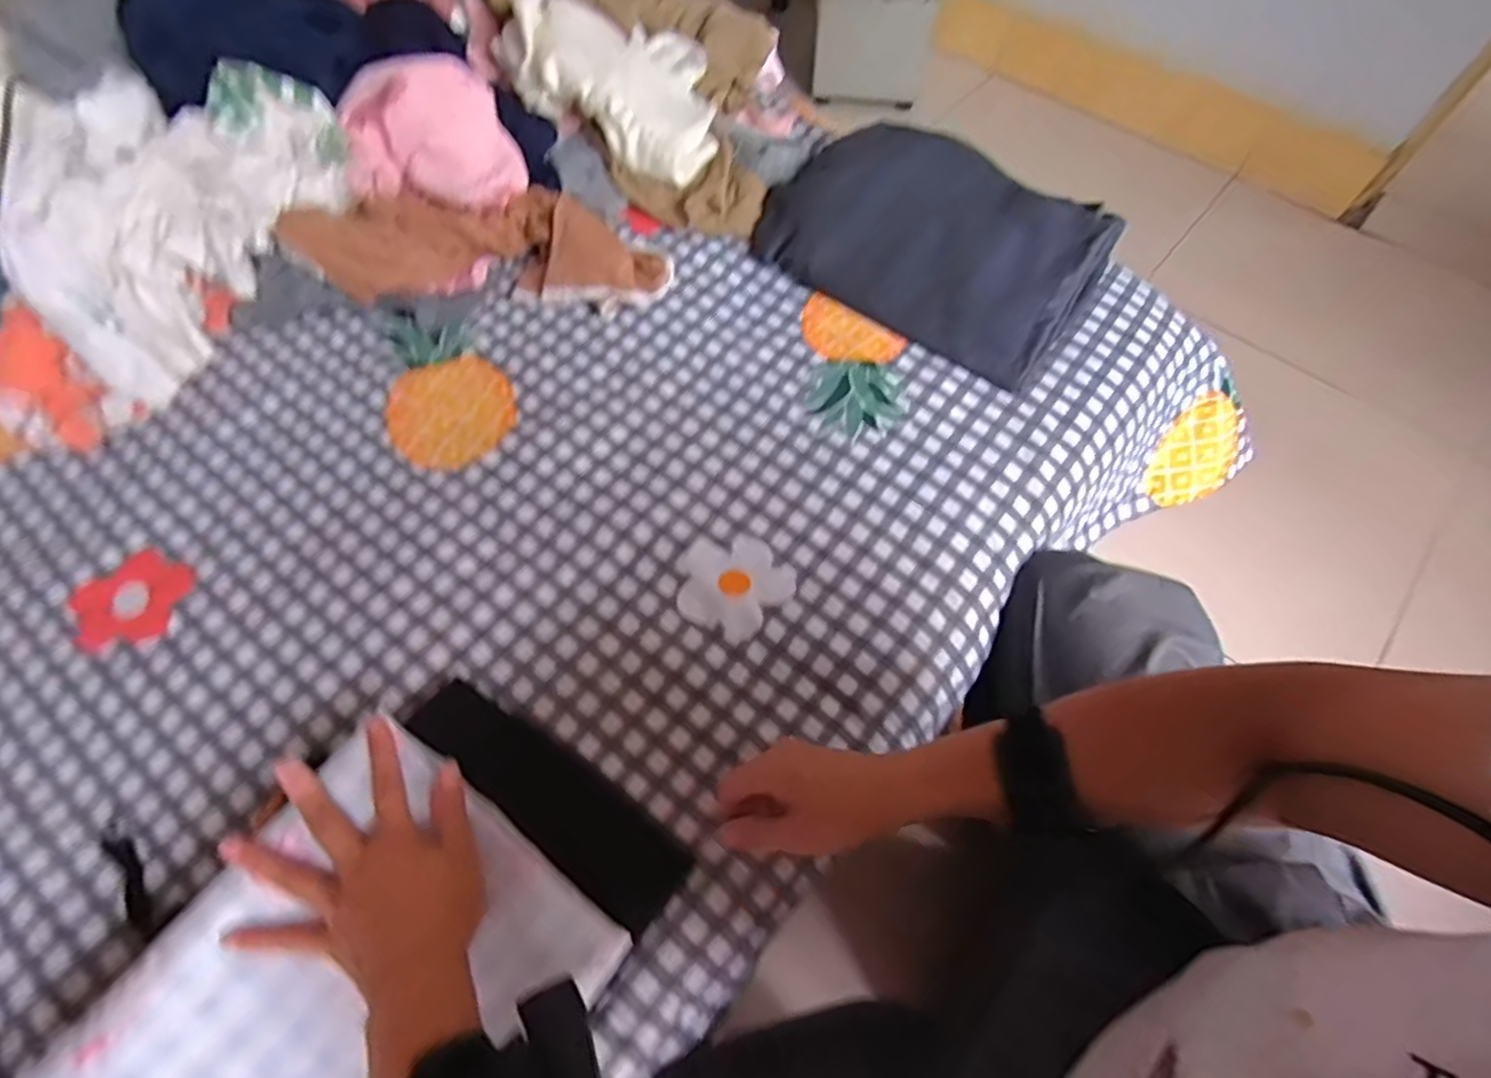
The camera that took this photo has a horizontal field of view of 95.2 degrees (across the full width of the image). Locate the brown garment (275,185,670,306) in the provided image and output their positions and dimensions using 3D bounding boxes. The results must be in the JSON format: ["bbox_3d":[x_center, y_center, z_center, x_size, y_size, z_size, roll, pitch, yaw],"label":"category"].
[{"bbox_3d":[-0.267,-0.298,0.697,0.356,0.071,0.094,-3,64,-1],"label":"brown garment"}]

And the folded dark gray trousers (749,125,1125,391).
[{"bbox_3d":[0.195,-0.322,0.715,0.328,0.041,0.238,34,69,15],"label":"folded dark gray trousers"}]

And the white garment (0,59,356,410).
[{"bbox_3d":[-0.533,-0.297,0.640,0.171,0.168,0.299,18,66,9],"label":"white garment"}]

